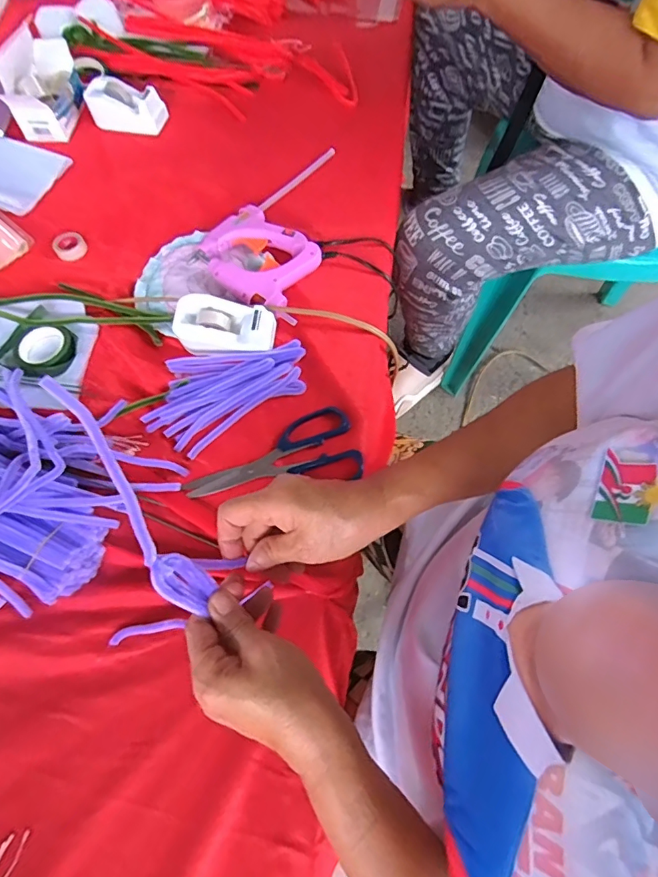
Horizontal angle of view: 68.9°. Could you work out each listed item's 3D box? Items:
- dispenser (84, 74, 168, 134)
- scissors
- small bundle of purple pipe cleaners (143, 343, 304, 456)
[{"bbox_3d":[-0.291,-0.475,0.684,0.108,0.044,0.057,14,66,7],"label":"dispenser"},{"bbox_3d":[-0.056,0.016,0.462,0.166,0.012,0.070,-11,65,-4],"label":"scissors"},{"bbox_3d":[-0.107,-0.058,0.496,0.167,0.019,0.097,-31,68,-13],"label":"small bundle of purple pipe cleaners"}]

